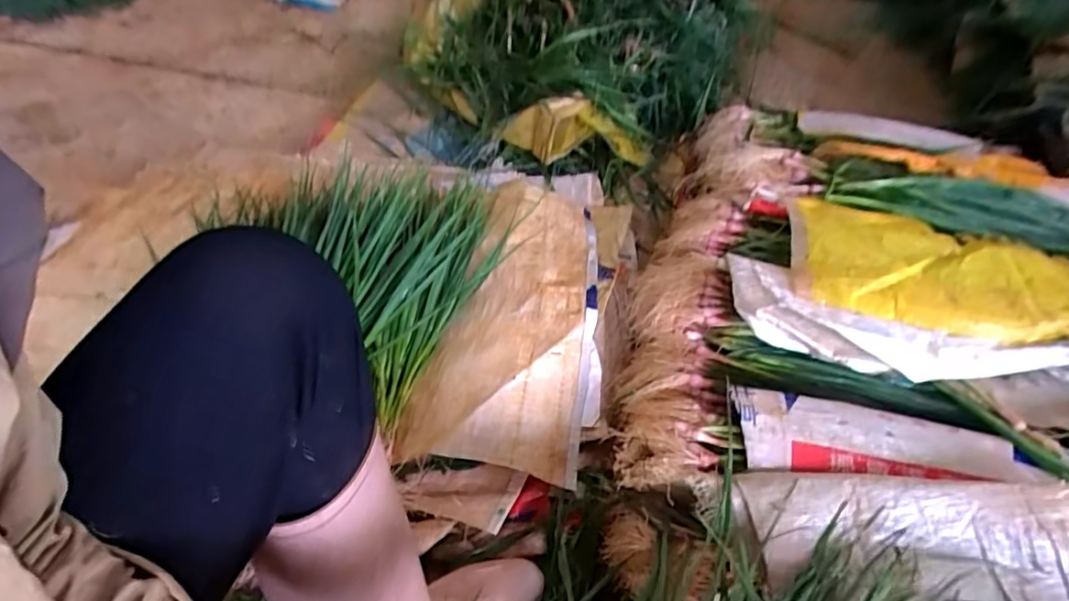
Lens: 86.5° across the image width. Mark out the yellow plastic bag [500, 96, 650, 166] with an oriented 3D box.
[{"bbox_3d":[0.092,-0.357,1.222,0.326,0.134,0.091,3,49,0],"label":"yellow plastic bag"}]

